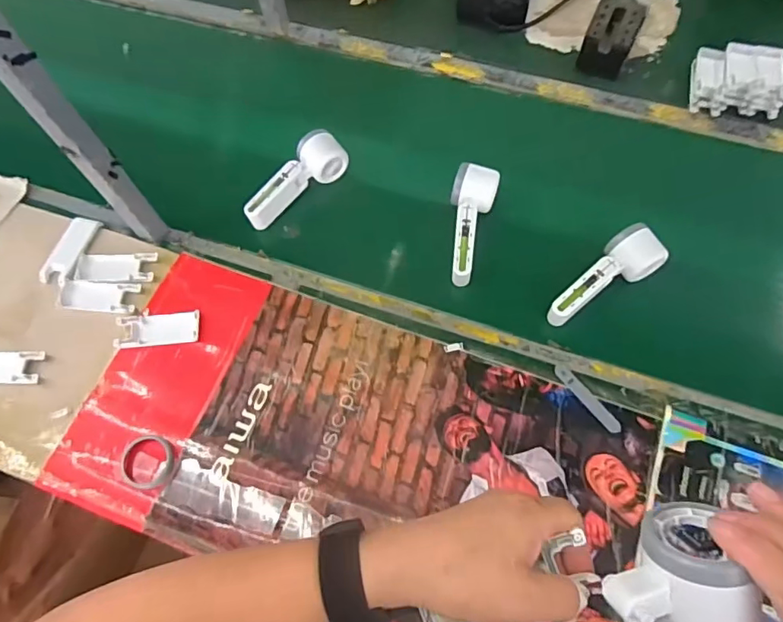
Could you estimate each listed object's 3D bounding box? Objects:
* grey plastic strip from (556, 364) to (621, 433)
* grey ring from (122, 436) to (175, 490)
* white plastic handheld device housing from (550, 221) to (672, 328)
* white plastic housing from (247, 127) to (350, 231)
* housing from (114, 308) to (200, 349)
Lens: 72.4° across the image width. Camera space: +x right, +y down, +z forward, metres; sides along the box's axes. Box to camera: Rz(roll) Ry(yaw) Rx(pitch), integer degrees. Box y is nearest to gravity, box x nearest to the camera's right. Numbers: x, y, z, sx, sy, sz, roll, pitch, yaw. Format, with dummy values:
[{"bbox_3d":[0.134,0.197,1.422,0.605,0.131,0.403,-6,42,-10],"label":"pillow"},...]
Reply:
[{"bbox_3d":[0.226,0.100,0.616,0.016,0.006,0.095,-34,67,-13],"label":"grey plastic strip"},{"bbox_3d":[-0.275,0.172,0.606,0.060,0.014,0.057,-1,63,2],"label":"grey ring"},{"bbox_3d":[0.260,-0.045,0.665,0.156,0.047,0.058,-29,66,-11],"label":"white plastic handheld device housing"},{"bbox_3d":[-0.132,-0.179,0.754,0.067,0.040,0.169,32,70,16],"label":"white plastic housing"},{"bbox_3d":[-0.296,0.022,0.677,0.102,0.007,0.046,-4,63,1],"label":"housing"}]

